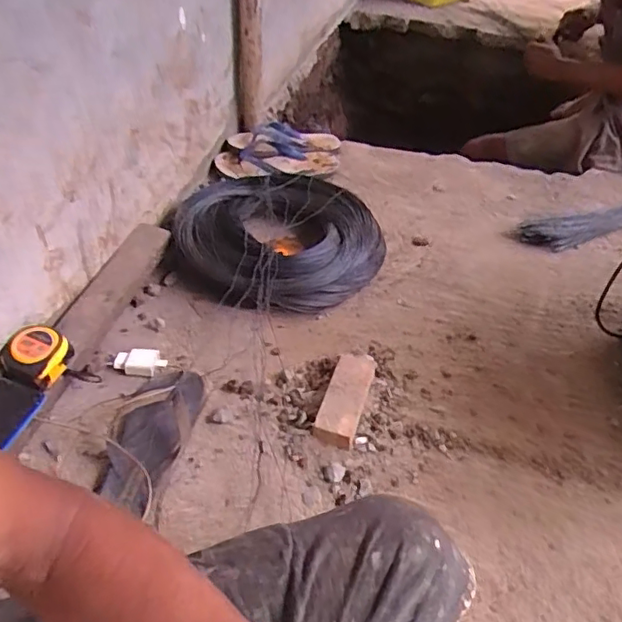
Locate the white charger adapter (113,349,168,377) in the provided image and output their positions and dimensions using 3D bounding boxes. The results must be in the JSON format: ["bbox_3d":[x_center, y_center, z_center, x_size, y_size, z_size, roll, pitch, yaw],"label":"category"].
[{"bbox_3d":[-0.254,0.076,0.859,0.074,0.018,0.042,0,45,-3],"label":"white charger adapter"}]

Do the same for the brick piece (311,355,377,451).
[{"bbox_3d":[0.051,0.120,0.824,0.057,0.041,0.158,15,46,11],"label":"brick piece"}]

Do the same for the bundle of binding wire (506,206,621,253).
[{"bbox_3d":[0.616,-0.190,1.185,0.433,0.046,0.085,-11,47,-15],"label":"bundle of binding wire"}]

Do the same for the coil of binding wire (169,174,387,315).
[{"bbox_3d":[-0.062,-0.129,1.038,0.375,0.090,0.318,14,46,10],"label":"coil of binding wire"}]

